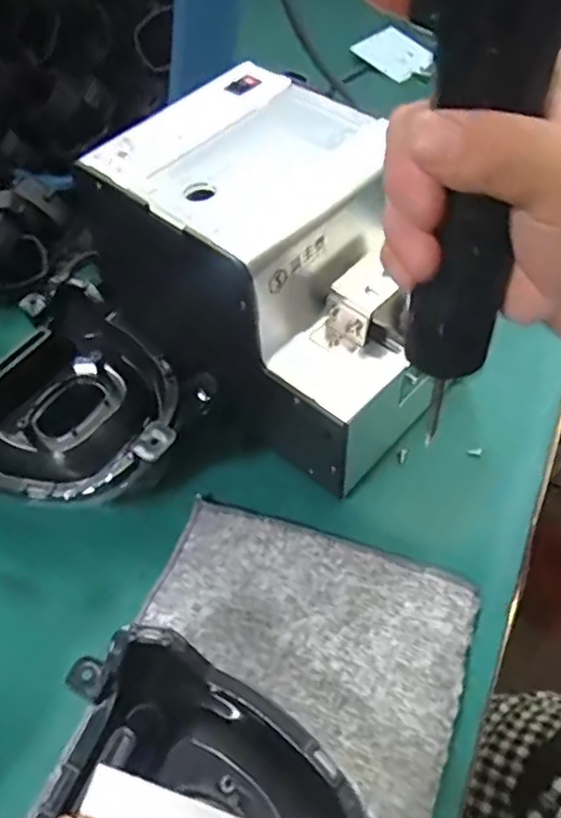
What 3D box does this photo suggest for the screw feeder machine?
[{"bbox_3d":[0.005,-0.068,0.360,0.166,0.149,0.135,36,64,27],"label":"screw feeder machine"}]

